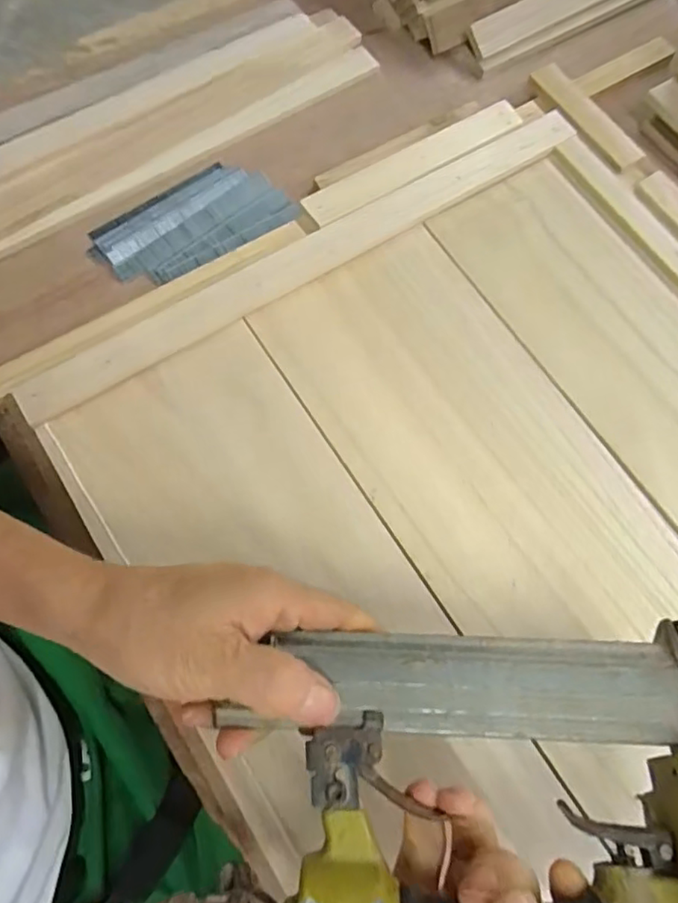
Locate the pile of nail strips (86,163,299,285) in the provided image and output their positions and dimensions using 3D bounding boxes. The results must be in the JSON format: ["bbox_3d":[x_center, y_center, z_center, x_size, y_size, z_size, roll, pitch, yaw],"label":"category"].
[{"bbox_3d":[-0.105,-0.164,0.432,0.135,0.011,0.077,-35,78,-12],"label":"pile of nail strips"}]

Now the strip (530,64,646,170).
[{"bbox_3d":[0.192,-0.263,0.466,0.024,0.009,0.108,-32,77,-11],"label":"strip"}]

